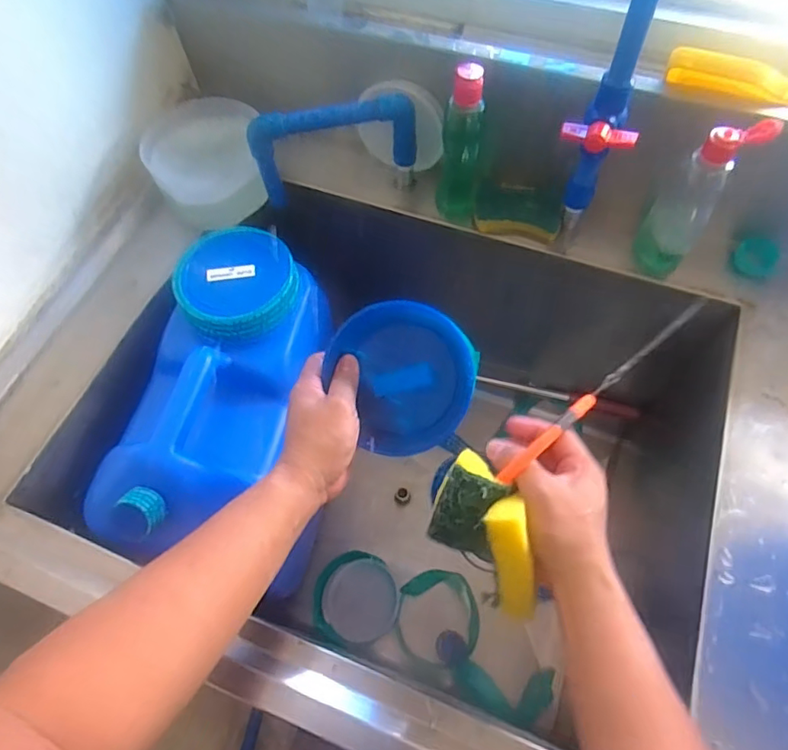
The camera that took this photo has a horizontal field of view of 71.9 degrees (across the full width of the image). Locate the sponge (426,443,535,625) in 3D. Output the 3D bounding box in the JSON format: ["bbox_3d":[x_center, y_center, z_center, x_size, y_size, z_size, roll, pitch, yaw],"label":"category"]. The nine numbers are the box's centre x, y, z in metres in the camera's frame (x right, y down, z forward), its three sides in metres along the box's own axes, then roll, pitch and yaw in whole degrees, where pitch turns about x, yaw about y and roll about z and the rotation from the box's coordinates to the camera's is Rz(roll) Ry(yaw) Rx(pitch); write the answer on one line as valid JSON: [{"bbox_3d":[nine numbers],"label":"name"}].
[{"bbox_3d":[0.073,0.115,0.393,0.057,0.060,0.104,-41,69,-18],"label":"sponge"}]

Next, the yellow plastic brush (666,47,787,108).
[{"bbox_3d":[0.344,-0.260,0.488,0.188,0.031,0.019,18,64,11],"label":"yellow plastic brush"}]

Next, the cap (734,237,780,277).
[{"bbox_3d":[0.397,-0.131,0.591,0.042,0.018,0.047,37,69,19],"label":"cap"}]

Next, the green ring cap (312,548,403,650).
[{"bbox_3d":[-0.052,0.322,0.798,0.125,0.019,0.125,-9,54,13],"label":"green ring cap"}]

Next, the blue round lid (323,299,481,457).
[{"bbox_3d":[0.012,0.000,0.449,0.113,0.018,0.123,3,98,20],"label":"blue round lid"}]

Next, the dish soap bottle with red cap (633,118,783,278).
[{"bbox_3d":[0.294,-0.171,0.543,0.065,0.172,0.052,25,65,14],"label":"dish soap bottle with red cap"}]

